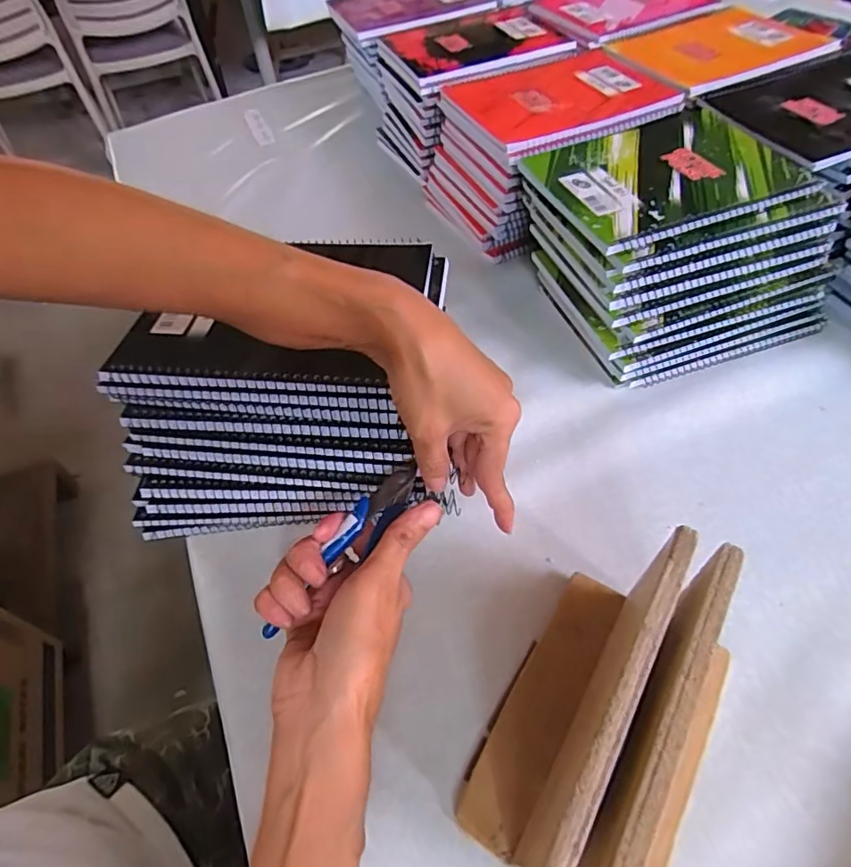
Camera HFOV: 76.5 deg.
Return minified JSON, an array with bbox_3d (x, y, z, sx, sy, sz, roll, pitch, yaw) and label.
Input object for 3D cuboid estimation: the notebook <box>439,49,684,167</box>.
[{"bbox_3d":[0.131,-0.348,0.556,0.205,0.013,0.179,-25,55,-14],"label":"notebook"}]

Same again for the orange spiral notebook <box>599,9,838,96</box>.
[{"bbox_3d":[0.322,-0.436,0.605,0.199,0.012,0.183,-22,54,-12],"label":"orange spiral notebook"}]

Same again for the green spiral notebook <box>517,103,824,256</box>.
[{"bbox_3d":[0.199,-0.224,0.459,0.197,0.010,0.161,-20,54,-9],"label":"green spiral notebook"}]

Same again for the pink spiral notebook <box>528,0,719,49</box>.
[{"bbox_3d":[0.253,-0.556,0.700,0.217,0.017,0.160,-26,55,-15],"label":"pink spiral notebook"}]

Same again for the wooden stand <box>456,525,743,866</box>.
[{"bbox_3d":[0.093,0.136,0.259,0.105,0.113,0.154,26,60,23],"label":"wooden stand"}]

